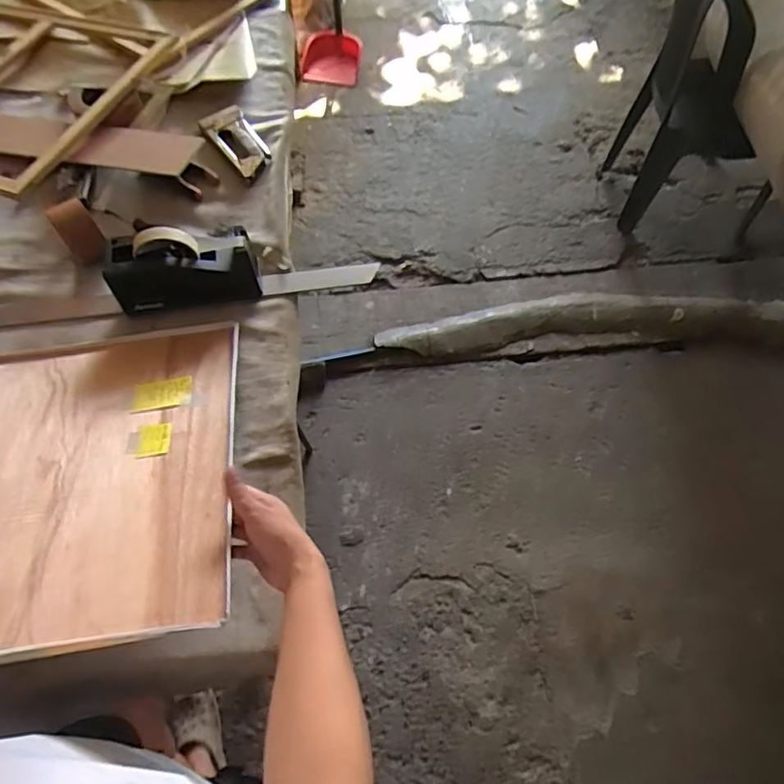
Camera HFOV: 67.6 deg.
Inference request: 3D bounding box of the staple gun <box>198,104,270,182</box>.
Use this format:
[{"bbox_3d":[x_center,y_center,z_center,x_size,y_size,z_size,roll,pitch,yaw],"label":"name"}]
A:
[{"bbox_3d":[-0.272,-0.443,1.030,0.074,0.030,0.142,-35,80,-16],"label":"staple gun"}]

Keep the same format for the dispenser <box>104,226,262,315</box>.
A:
[{"bbox_3d":[-0.301,-0.181,0.834,0.200,0.109,0.075,-9,62,-4],"label":"dispenser"}]

